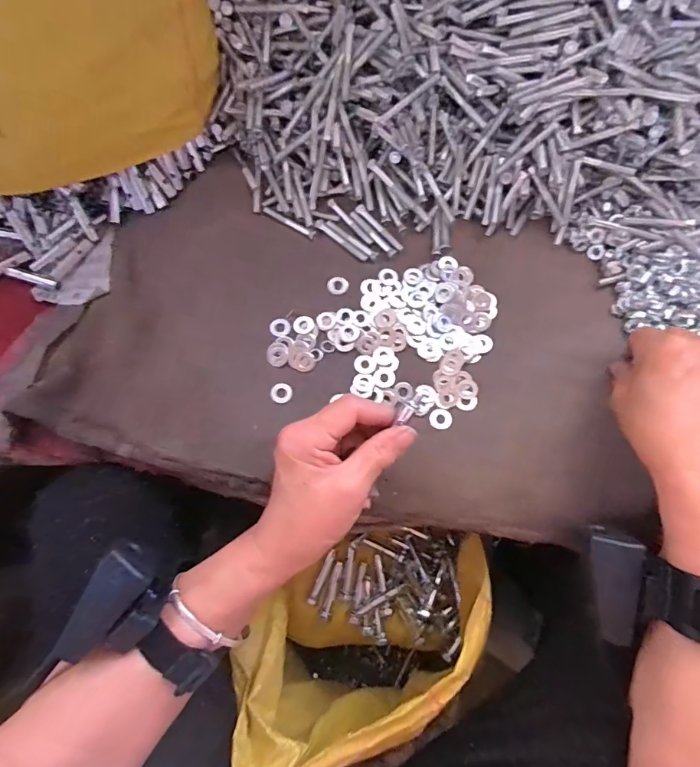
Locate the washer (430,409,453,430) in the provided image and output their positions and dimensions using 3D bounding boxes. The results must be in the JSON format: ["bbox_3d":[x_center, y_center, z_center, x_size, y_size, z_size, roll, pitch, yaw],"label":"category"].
[{"bbox_3d":[0.074,0.029,0.353,0.018,0.004,0.017,0,73,0],"label":"washer"}]

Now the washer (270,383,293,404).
[{"bbox_3d":[-0.056,0.008,0.354,0.017,0.004,0.017,0,73,0],"label":"washer"}]

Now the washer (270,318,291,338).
[{"bbox_3d":[-0.059,-0.048,0.370,0.018,0.004,0.016,28,75,8],"label":"washer"}]

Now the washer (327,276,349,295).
[{"bbox_3d":[-0.011,-0.086,0.380,0.018,0.004,0.017,0,73,0],"label":"washer"}]

